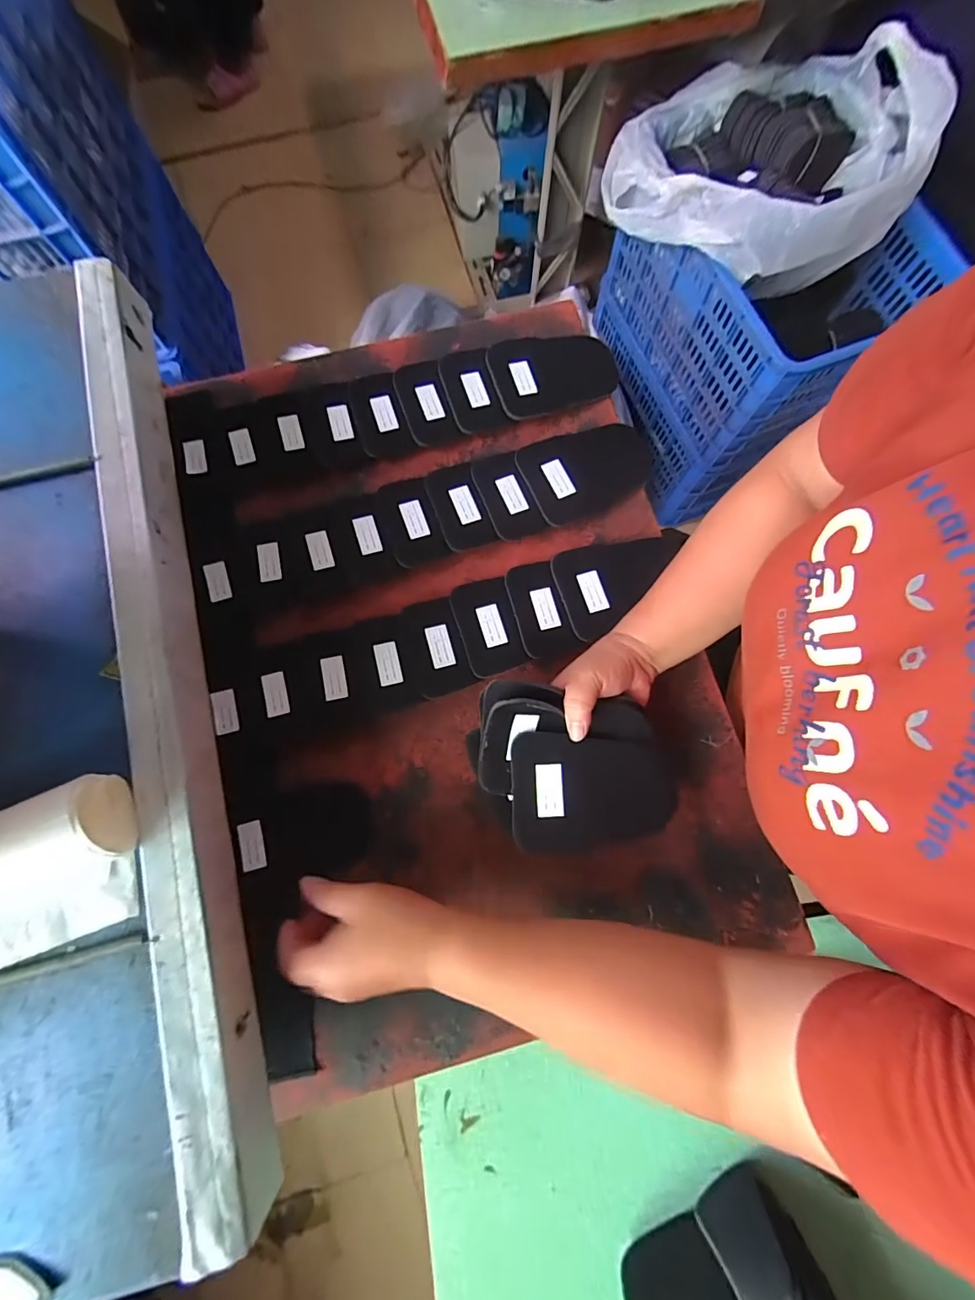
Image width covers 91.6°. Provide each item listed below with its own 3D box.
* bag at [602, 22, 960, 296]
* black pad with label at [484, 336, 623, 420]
[{"bbox_3d":[0.519,-0.904,0.837,0.474,0.208,0.466,41,81,8],"label":"bag"},{"bbox_3d":[0.072,-0.308,0.515,0.136,0.014,0.088,-20,80,-3],"label":"black pad with label"}]

